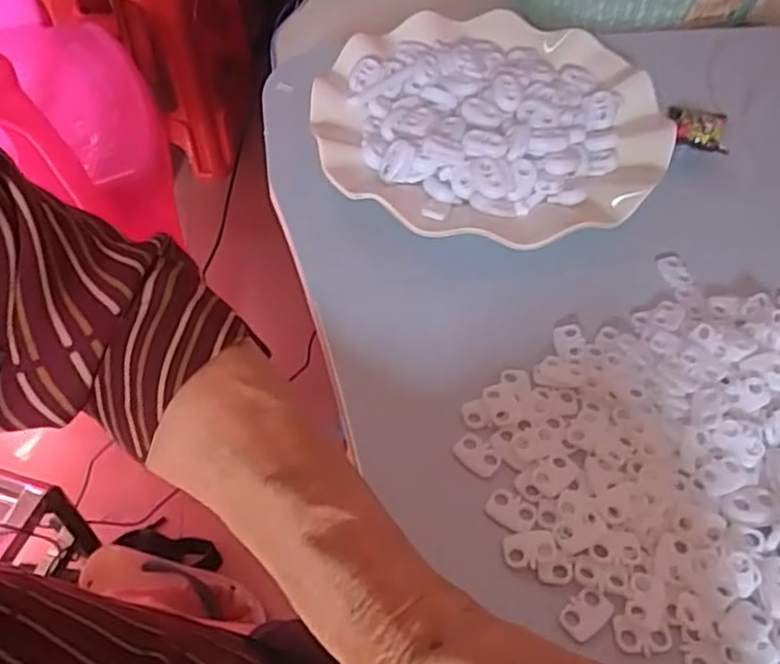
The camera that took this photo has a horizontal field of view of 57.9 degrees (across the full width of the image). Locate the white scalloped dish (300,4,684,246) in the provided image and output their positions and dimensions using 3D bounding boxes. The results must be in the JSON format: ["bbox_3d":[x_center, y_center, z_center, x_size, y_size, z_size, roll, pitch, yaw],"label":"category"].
[{"bbox_3d":[0.051,-0.108,0.363,0.172,0.030,0.169,0,50,0],"label":"white scalloped dish"}]

